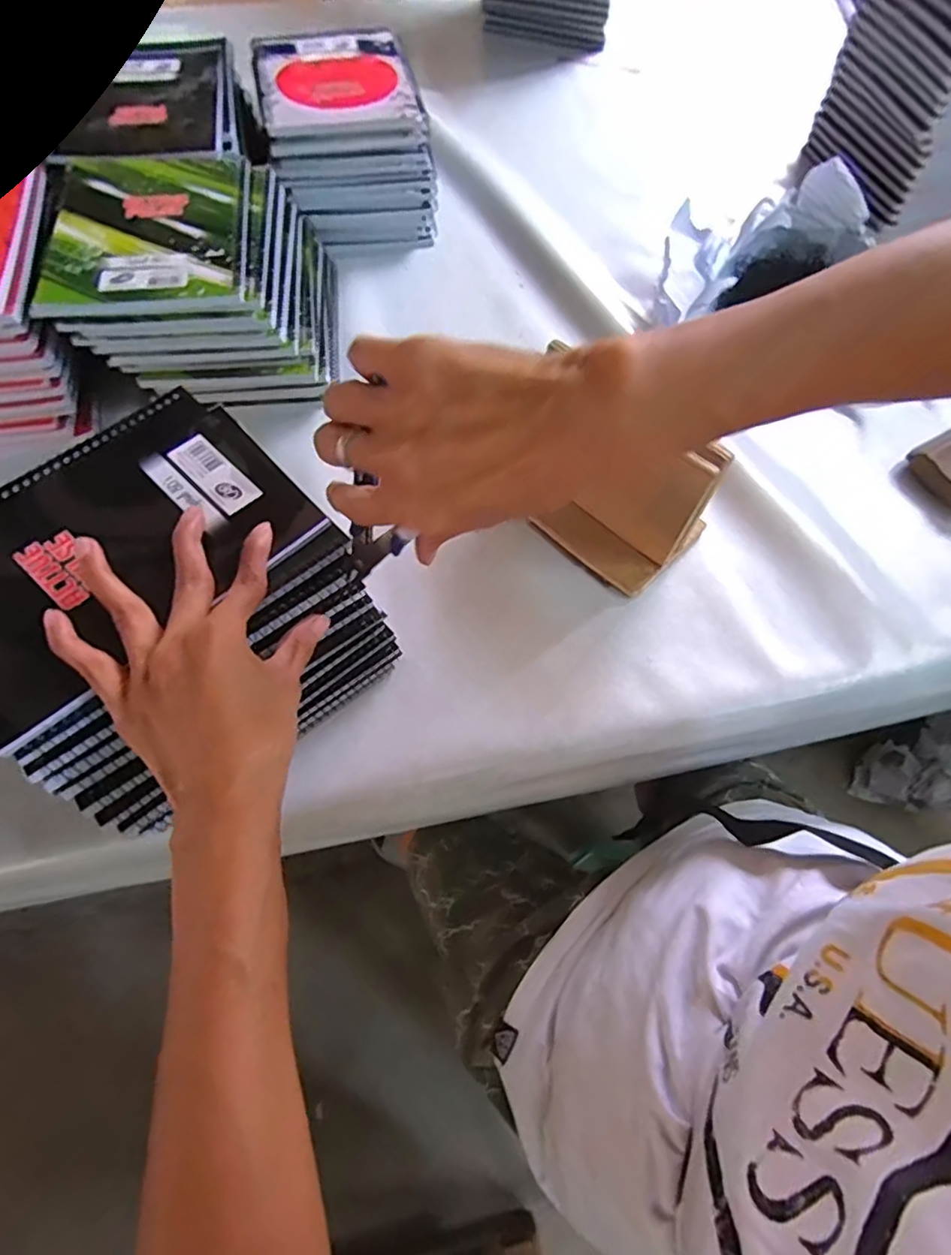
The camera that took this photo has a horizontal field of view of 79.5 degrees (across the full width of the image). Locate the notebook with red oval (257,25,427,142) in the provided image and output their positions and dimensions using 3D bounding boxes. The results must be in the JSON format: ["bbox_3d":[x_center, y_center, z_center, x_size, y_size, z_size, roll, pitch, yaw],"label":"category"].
[{"bbox_3d":[-0.144,-0.562,0.588,0.154,0.016,0.192,-12,65,-7],"label":"notebook with red oval"}]

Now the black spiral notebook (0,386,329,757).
[{"bbox_3d":[-0.205,-0.051,0.323,0.146,0.016,0.199,43,68,13],"label":"black spiral notebook"}]

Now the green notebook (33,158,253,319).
[{"bbox_3d":[-0.265,-0.326,0.467,0.157,0.013,0.193,-8,64,-7],"label":"green notebook"}]

